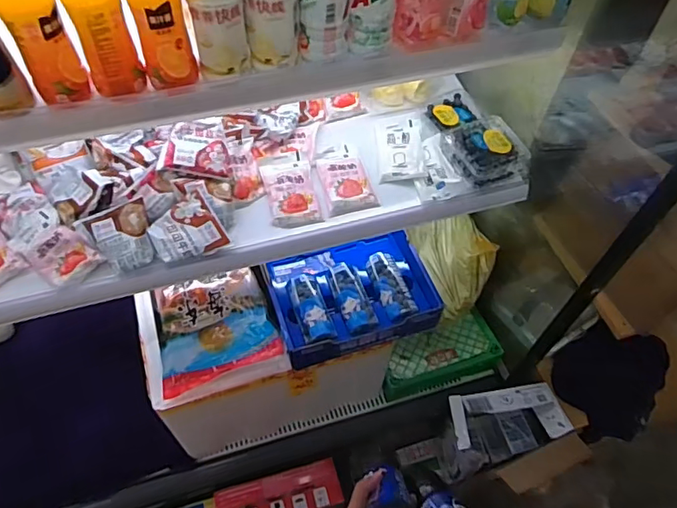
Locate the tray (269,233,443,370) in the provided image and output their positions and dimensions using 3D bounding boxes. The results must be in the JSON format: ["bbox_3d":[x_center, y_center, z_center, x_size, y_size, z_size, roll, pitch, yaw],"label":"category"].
[{"bbox_3d":[0.021,0.064,0.948,0.281,0.046,0.226,-14,57,-12],"label":"tray"}]

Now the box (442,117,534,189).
[{"bbox_3d":[0.263,-0.189,0.959,0.130,0.054,0.133,-16,57,-13],"label":"box"}]

